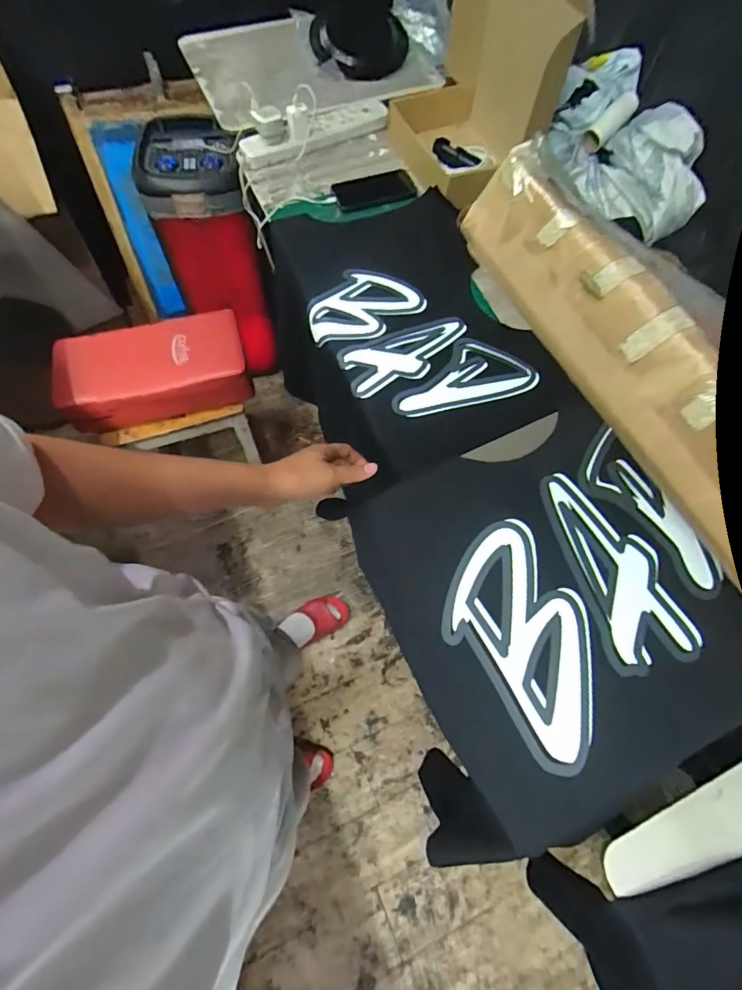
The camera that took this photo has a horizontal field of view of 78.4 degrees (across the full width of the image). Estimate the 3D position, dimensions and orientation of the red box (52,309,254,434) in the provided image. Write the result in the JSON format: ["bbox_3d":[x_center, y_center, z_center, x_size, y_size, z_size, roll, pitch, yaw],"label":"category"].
[{"bbox_3d":[-0.495,-0.283,1.042,0.398,0.106,0.231,-15,68,-9],"label":"red box"}]

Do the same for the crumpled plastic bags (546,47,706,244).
[{"bbox_3d":[0.463,-0.631,0.855,0.162,0.172,0.312,-21,69,-12],"label":"crumpled plastic bags"}]

